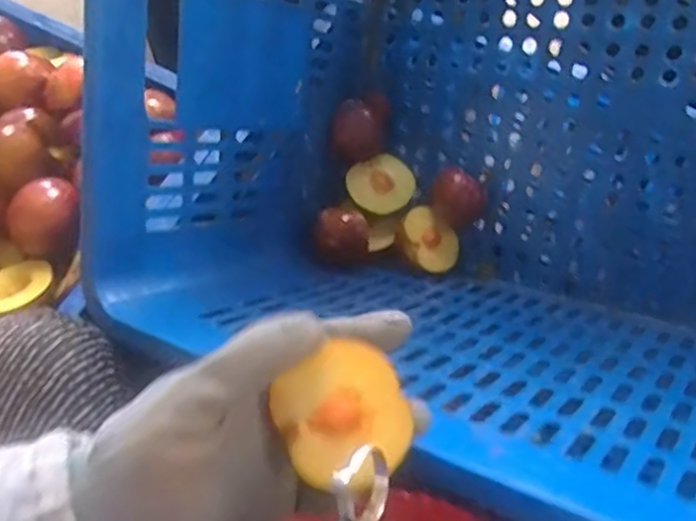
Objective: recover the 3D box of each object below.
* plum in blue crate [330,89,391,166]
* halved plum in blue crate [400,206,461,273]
[{"bbox_3d":[0.012,-0.119,0.617,0.050,0.040,0.050,12,61,7],"label":"plum in blue crate"},{"bbox_3d":[0.071,-0.017,0.611,0.059,0.023,0.059,6,76,-26],"label":"halved plum in blue crate"}]

